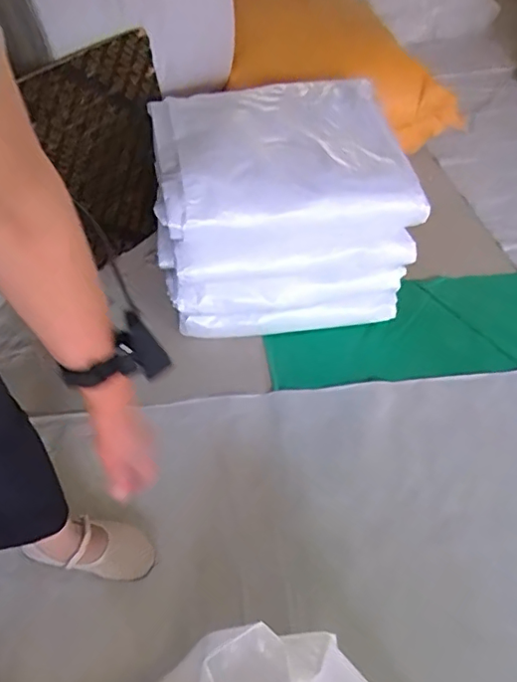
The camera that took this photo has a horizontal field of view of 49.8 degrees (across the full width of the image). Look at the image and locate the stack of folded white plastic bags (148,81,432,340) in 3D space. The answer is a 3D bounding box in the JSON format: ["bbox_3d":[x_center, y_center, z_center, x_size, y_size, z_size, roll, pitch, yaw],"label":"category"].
[{"bbox_3d":[0.045,-0.355,1.445,0.594,0.367,0.529,-6,48,-5],"label":"stack of folded white plastic bags"}]

